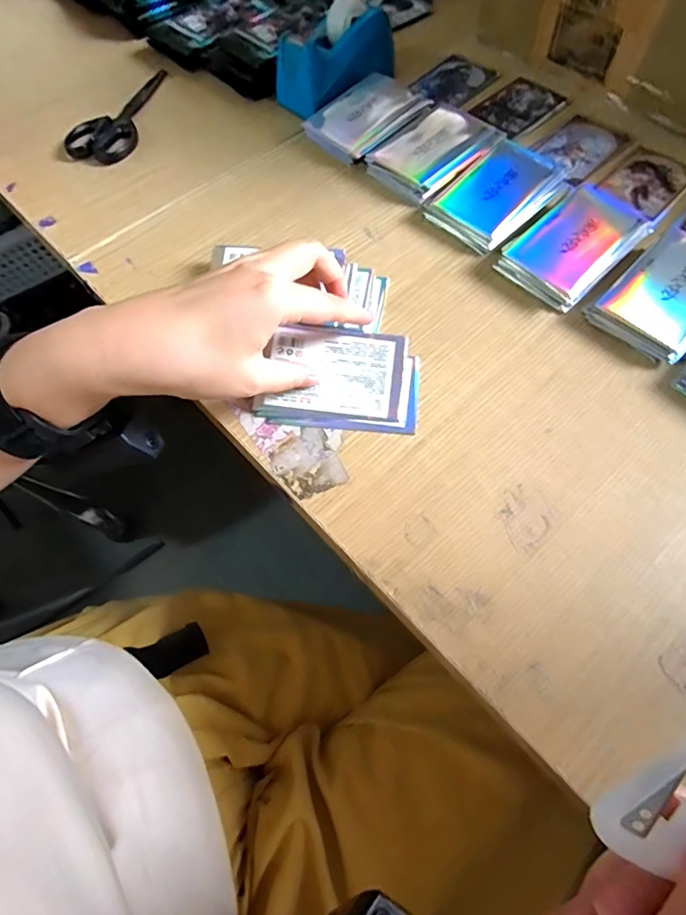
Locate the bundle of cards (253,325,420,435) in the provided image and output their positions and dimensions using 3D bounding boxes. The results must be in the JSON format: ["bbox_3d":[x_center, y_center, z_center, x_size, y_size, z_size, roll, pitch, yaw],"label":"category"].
[{"bbox_3d":[-0.001,-0.051,0.321,0.099,0.021,0.065,4,64,5],"label":"bundle of cards"}]

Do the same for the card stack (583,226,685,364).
[{"bbox_3d":[0.225,-0.113,0.341,0.094,0.023,0.065,-42,69,-16],"label":"card stack"}]

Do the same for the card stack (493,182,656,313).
[{"bbox_3d":[0.168,-0.154,0.364,0.097,0.022,0.065,-39,68,-15],"label":"card stack"}]

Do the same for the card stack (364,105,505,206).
[{"bbox_3d":[0.074,-0.252,0.415,0.091,0.019,0.074,-41,68,-16],"label":"card stack"}]

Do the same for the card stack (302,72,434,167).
[{"bbox_3d":[0.024,-0.306,0.448,0.111,0.018,0.074,-40,68,-15],"label":"card stack"}]

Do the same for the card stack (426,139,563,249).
[{"bbox_3d":[0.117,-0.203,0.389,0.101,0.020,0.069,-40,68,-16],"label":"card stack"}]

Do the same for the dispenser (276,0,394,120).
[{"bbox_3d":[-0.006,-0.363,0.450,0.113,0.058,0.057,-37,67,-14],"label":"dispenser"}]

